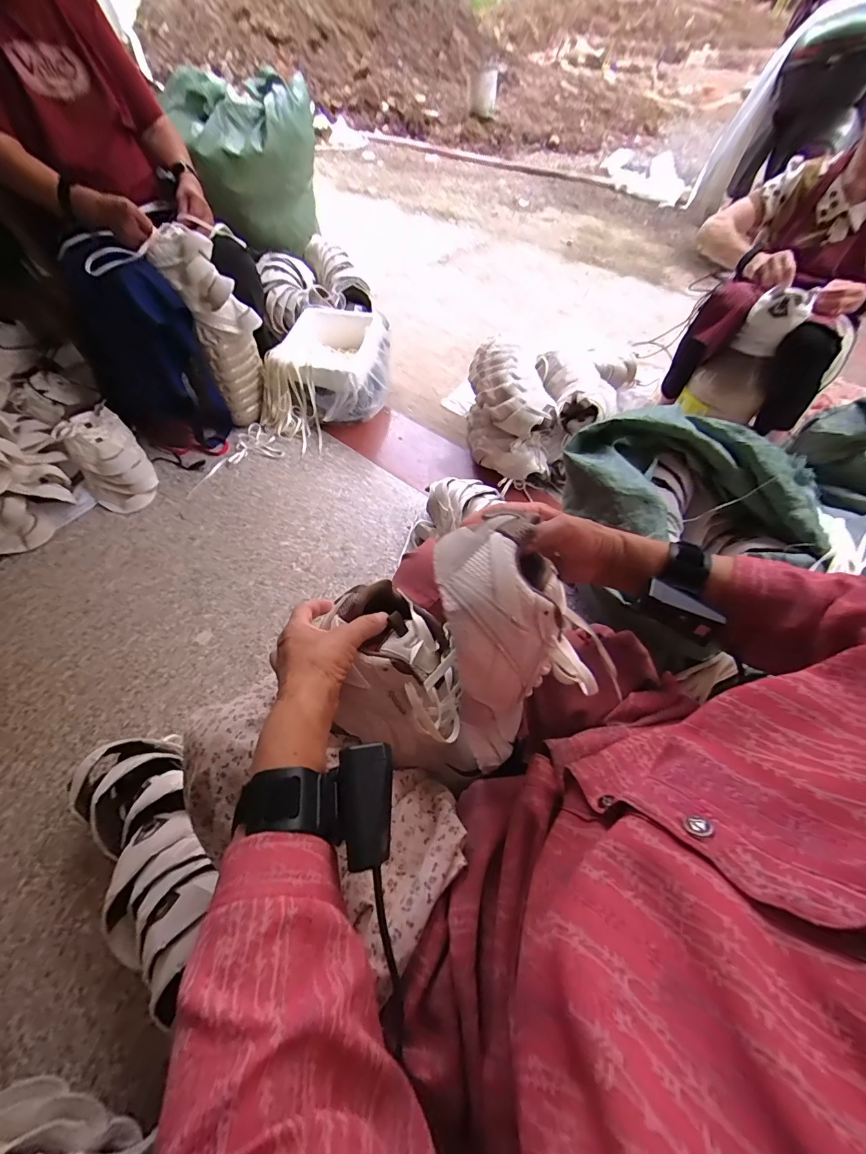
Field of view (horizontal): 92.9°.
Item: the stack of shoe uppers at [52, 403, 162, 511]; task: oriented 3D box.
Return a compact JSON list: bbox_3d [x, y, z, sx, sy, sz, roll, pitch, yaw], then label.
[{"bbox_3d":[-0.825,-0.298,1.053,0.157,0.159,0.213,-34,63,-21],"label":"stack of shoe uppers"}]

